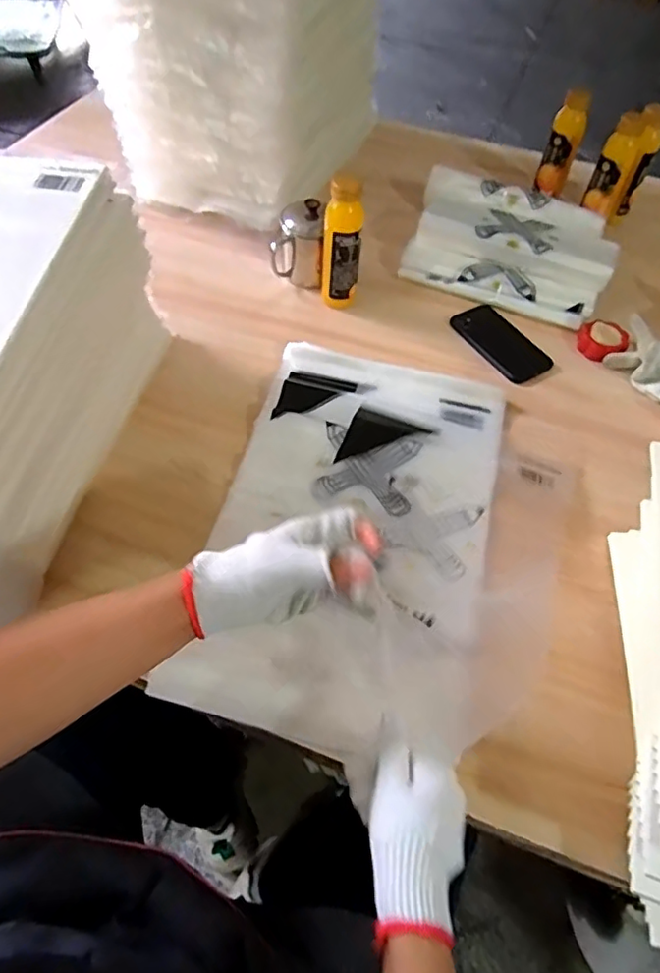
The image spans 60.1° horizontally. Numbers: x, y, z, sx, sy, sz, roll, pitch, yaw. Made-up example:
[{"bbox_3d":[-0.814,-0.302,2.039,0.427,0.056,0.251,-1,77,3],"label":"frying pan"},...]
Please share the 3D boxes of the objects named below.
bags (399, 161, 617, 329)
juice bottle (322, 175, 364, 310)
[{"bbox_3d":[0.275,-0.380,0.886,0.305,0.075,0.246,19,57,9],"label":"bags"},{"bbox_3d":[0.016,-0.323,0.779,0.052,0.169,0.045,0,56,-3],"label":"juice bottle"}]

